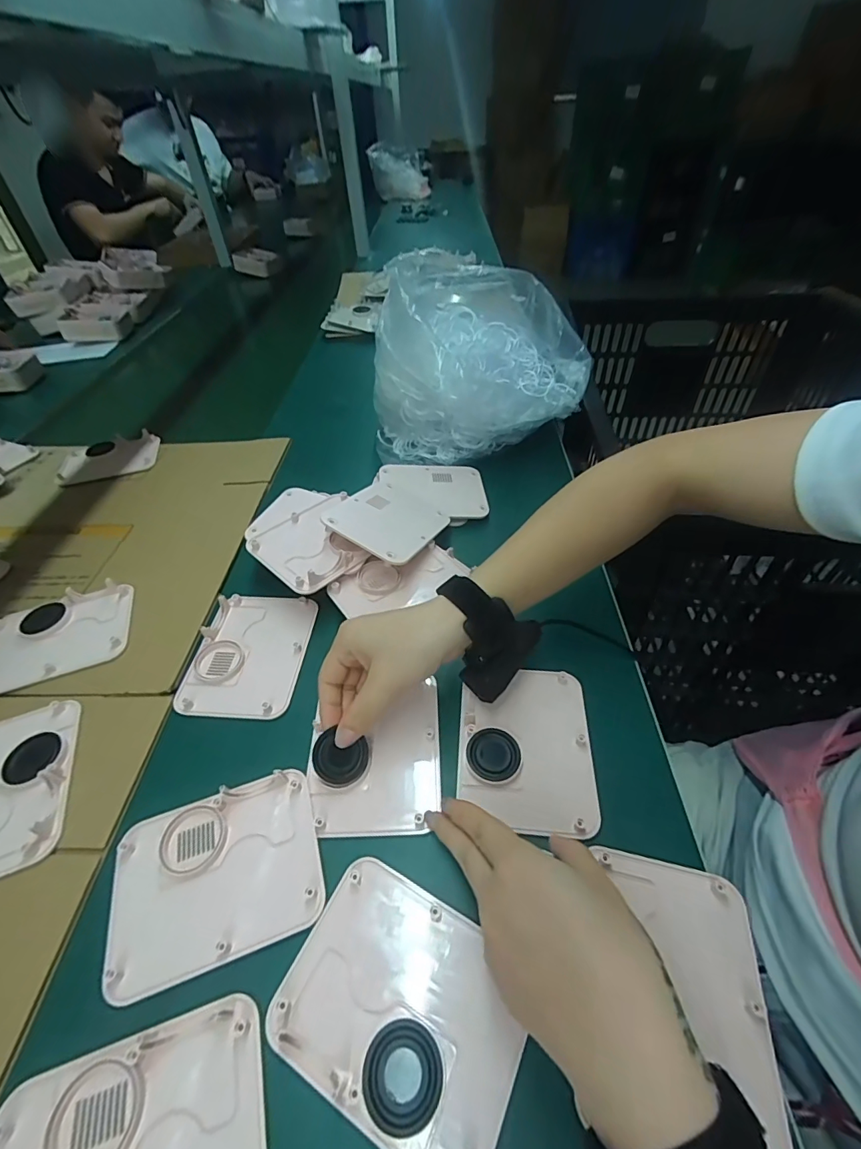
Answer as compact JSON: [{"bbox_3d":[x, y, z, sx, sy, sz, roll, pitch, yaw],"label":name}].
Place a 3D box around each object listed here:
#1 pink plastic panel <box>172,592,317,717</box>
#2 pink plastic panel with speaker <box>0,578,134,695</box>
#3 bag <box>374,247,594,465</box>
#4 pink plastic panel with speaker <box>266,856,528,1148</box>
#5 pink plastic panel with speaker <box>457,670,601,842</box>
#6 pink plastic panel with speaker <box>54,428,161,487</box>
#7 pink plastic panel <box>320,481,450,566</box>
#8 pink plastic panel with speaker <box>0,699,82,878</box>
[{"bbox_3d":[-0.159,0.068,0.411,0.095,0.010,0.123,2,46,6],"label":"pink plastic panel"},{"bbox_3d":[-0.347,0.056,0.425,0.122,0.013,0.097,-16,47,-12],"label":"pink plastic panel with speaker"},{"bbox_3d":[0.067,-0.263,0.603,0.265,0.188,0.202,10,47,13],"label":"bag"},{"bbox_3d":[-0.015,0.230,0.248,0.123,0.008,0.096,20,50,22],"label":"pink plastic panel with speaker"},{"bbox_3d":[0.071,0.126,0.348,0.096,0.009,0.122,2,46,6],"label":"pink plastic panel with speaker"},{"bbox_3d":[-0.452,-0.166,0.649,0.124,0.018,0.098,-11,46,-8],"label":"pink plastic panel with speaker"},{"bbox_3d":[-0.042,-0.058,0.473,0.097,0.007,0.122,29,36,10],"label":"pink plastic panel"},{"bbox_3d":[-0.311,0.152,0.325,0.093,0.013,0.123,-18,47,-13],"label":"pink plastic panel with speaker"}]

